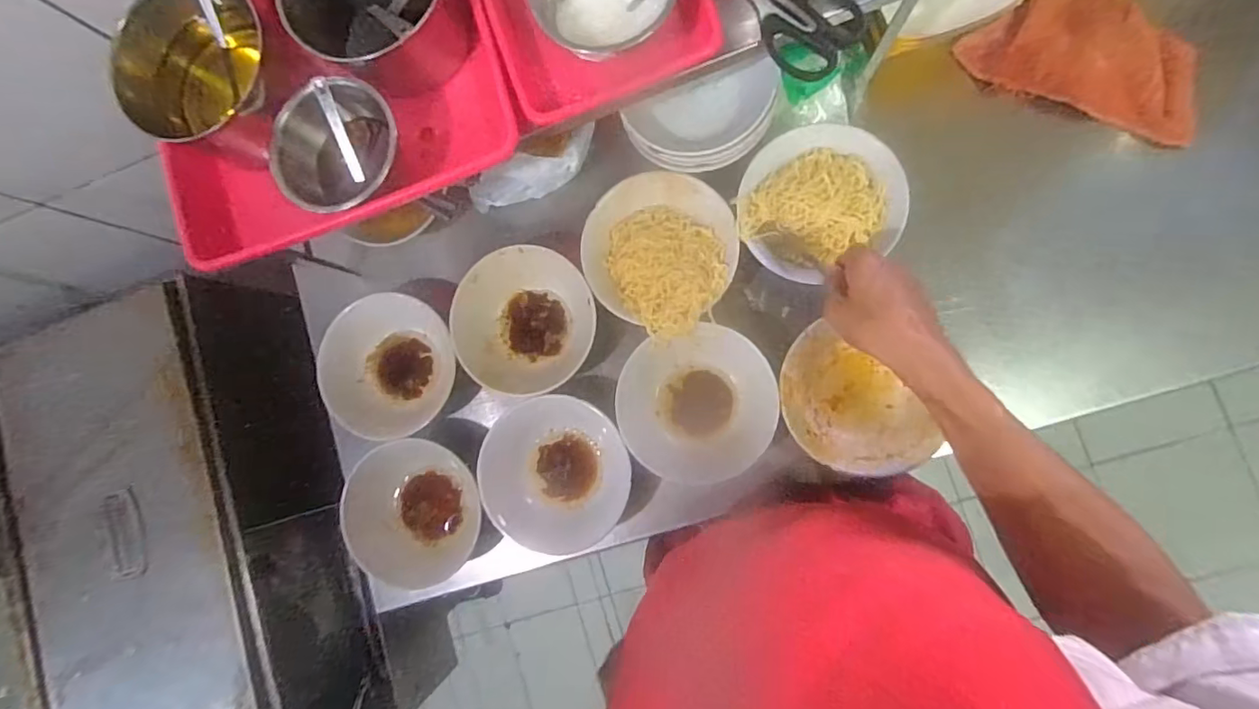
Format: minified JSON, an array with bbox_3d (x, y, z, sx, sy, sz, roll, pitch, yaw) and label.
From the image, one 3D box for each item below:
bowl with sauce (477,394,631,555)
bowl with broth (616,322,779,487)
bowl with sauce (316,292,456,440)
[{"bbox_3d":[-0.075,0.125,0.579,0.155,0.046,0.142,-1,86,9],"label":"bowl with sauce"},{"bbox_3d":[0.069,0.056,0.569,0.156,0.050,0.155,-1,86,9],"label":"bowl with broth"},{"bbox_3d":[-0.271,0.012,0.616,0.132,0.056,0.154,7,87,9],"label":"bowl with sauce"}]

